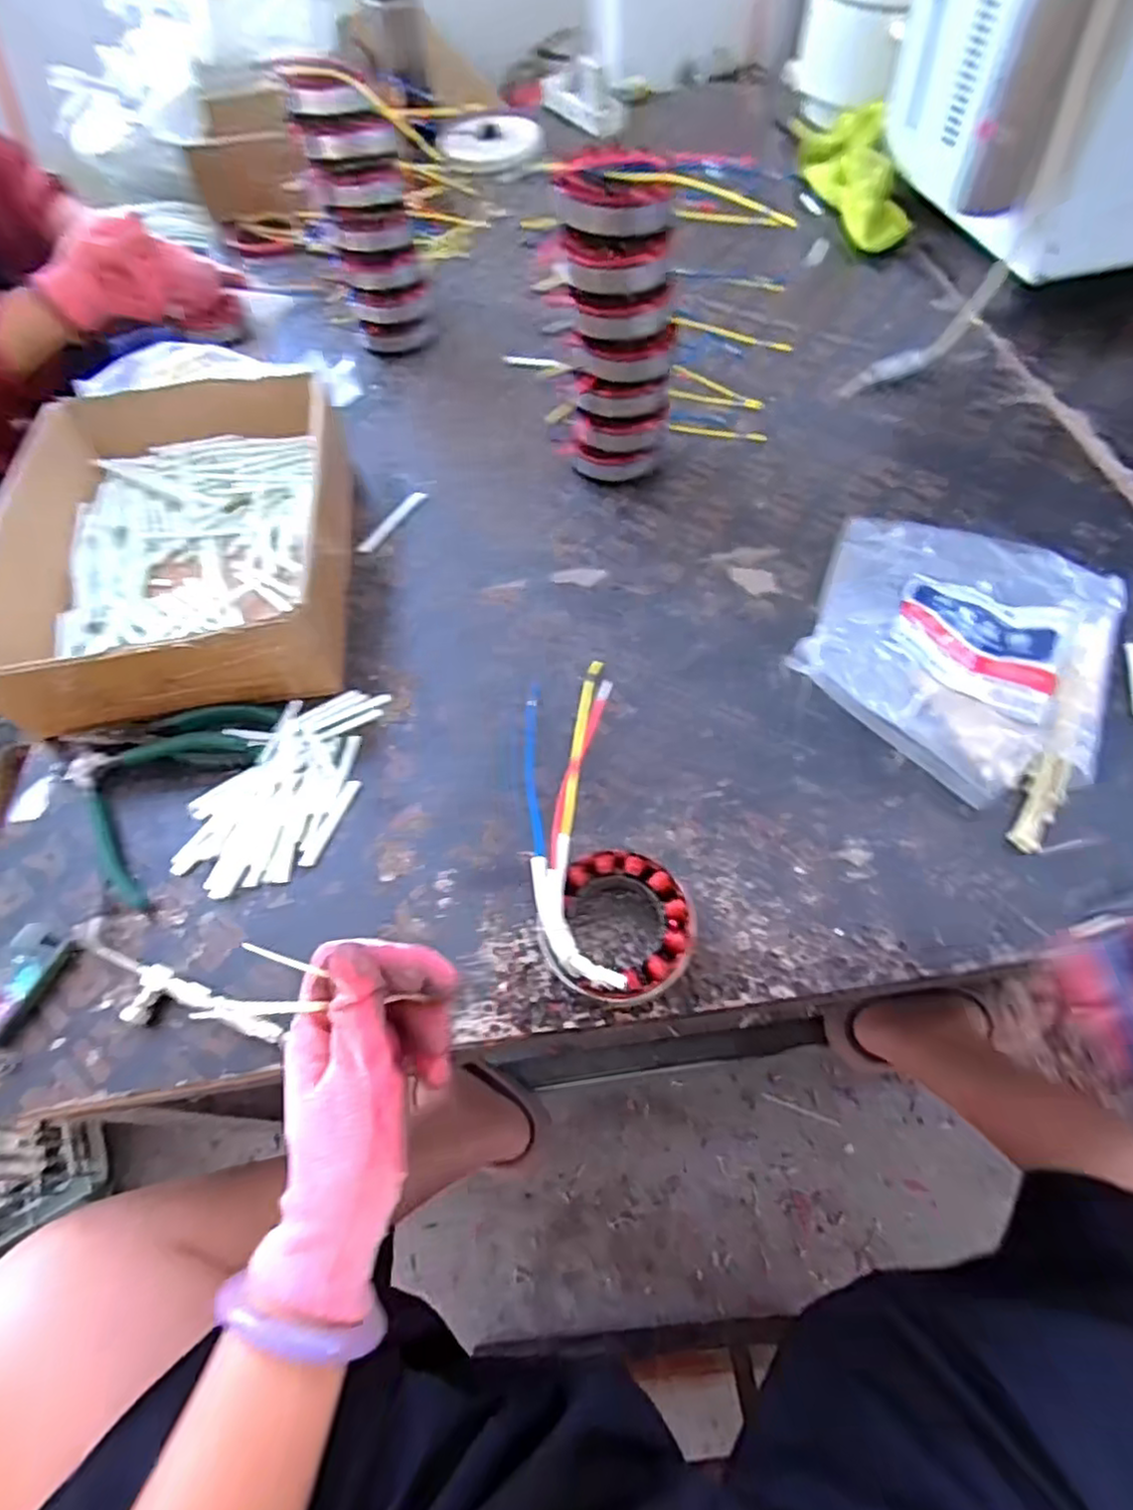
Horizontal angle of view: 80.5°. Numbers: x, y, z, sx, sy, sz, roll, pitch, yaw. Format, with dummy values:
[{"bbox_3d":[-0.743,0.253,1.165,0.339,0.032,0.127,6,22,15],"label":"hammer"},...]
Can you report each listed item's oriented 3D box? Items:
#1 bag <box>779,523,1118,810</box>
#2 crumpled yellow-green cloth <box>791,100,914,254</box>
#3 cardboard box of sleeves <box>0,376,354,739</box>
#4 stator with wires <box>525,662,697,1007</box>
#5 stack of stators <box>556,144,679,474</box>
[{"bbox_3d":[0.286,-0.094,0.478,0.202,0.062,0.248,24,63,16],"label":"bag"},{"bbox_3d":[0.371,-0.759,0.874,0.099,0.066,0.300,-1,59,3],"label":"crumpled yellow-green cloth"},{"bbox_3d":[-0.311,-0.184,0.557,0.243,0.088,0.329,-9,59,-2],"label":"cardboard box of sleeves"},{"bbox_3d":[0.017,0.034,0.435,0.086,0.037,0.245,-8,59,-1],"label":"stator with wires"},{"bbox_3d":[0.046,-0.346,0.558,0.089,0.219,0.074,3,60,5],"label":"stack of stators"}]

